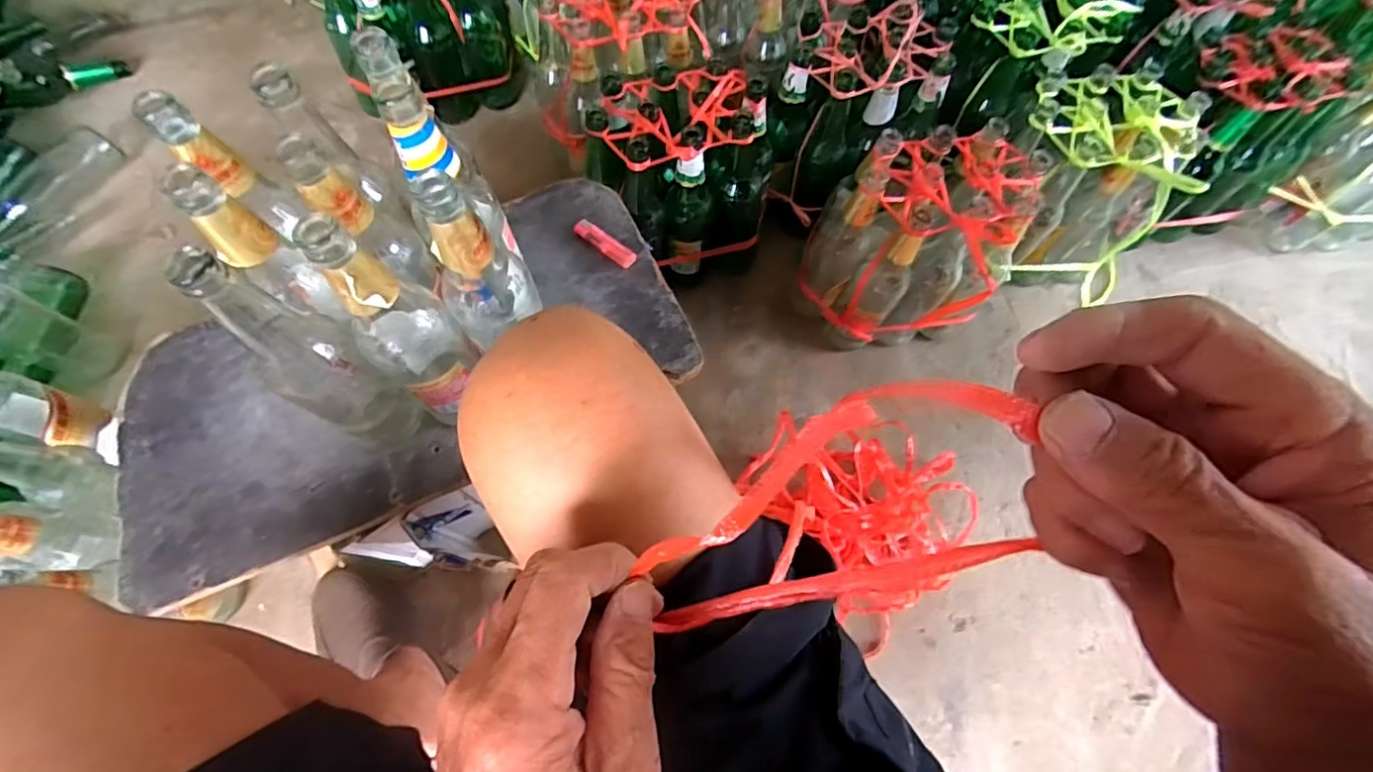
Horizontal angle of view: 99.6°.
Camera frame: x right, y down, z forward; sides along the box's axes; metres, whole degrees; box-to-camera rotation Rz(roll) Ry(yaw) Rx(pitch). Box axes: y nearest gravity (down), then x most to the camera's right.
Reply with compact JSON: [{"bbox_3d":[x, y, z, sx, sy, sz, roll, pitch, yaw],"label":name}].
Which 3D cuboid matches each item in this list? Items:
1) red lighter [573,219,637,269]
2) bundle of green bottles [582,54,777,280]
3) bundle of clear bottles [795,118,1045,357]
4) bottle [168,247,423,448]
[{"bbox_3d":[-0.094,-0.164,0.669,0.083,0.008,0.021,37,71,12],"label":"red lighter"},{"bbox_3d":[-0.005,-0.285,0.835,0.242,0.277,0.173,-15,69,-8],"label":"bundle of green bottles"},{"bbox_3d":[0.295,-0.194,0.786,0.220,0.247,0.240,1,68,-2],"label":"bundle of clear bottles"},{"bbox_3d":[-0.281,-0.021,0.432,0.076,0.227,0.060,32,70,10],"label":"bottle"}]

